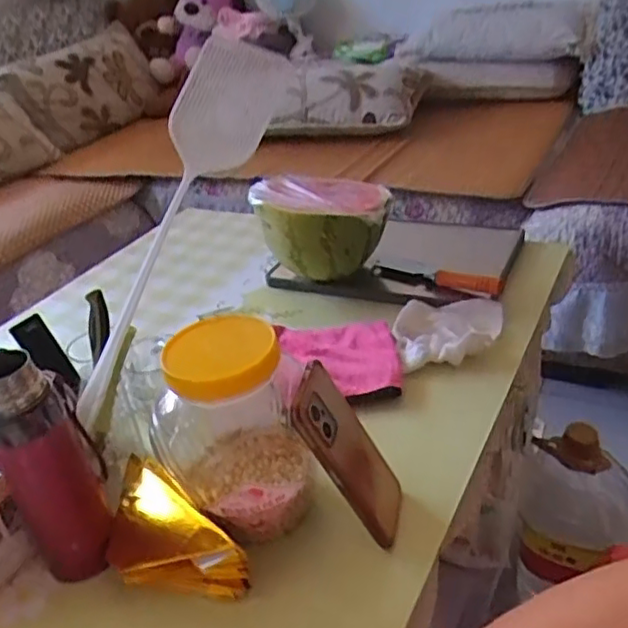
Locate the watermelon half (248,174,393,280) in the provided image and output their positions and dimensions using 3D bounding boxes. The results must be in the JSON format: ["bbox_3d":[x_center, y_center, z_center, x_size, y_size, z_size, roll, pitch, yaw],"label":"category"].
[{"bbox_3d":[0.011,-0.127,0.929,0.187,0.112,0.174,-7,31,2],"label":"watermelon half"}]

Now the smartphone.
[{"bbox_3d":[0.032,0.120,0.542,0.017,0.163,0.066,-19,20,35],"label":"smartphone"}]

